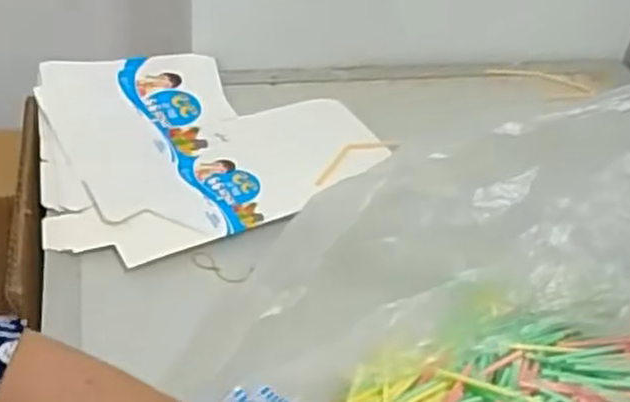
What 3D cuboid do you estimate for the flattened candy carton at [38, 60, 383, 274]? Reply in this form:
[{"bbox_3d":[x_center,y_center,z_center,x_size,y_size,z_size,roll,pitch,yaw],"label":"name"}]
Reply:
[{"bbox_3d":[-0.093,-0.054,0.661,0.277,0.031,0.256,-7,42,-15],"label":"flattened candy carton"}]

